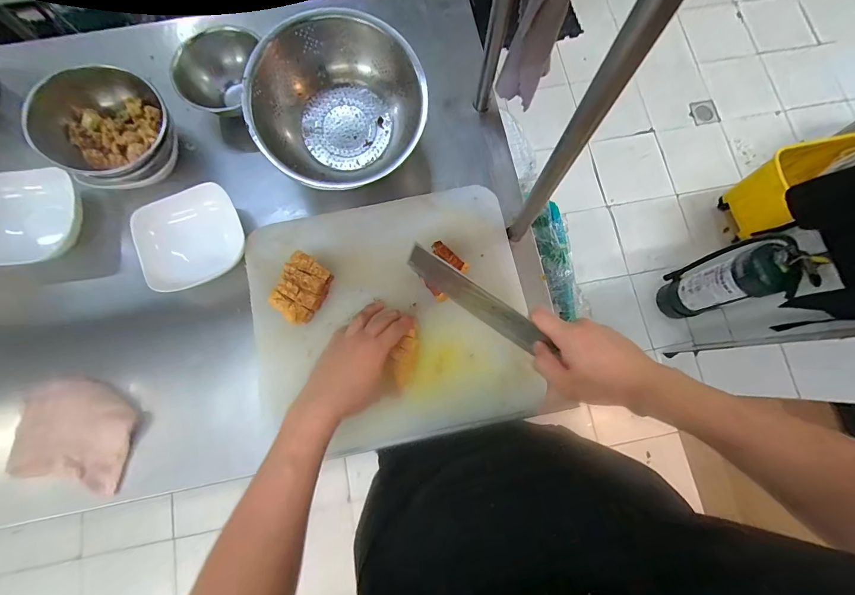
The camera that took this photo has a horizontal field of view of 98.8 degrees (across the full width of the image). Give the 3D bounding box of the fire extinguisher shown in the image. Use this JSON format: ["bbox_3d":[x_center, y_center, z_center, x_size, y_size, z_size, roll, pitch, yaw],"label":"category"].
[{"bbox_3d":[0.901,-0.054,1.124,0.118,0.470,0.156,-27,80,-6],"label":"fire extinguisher"}]

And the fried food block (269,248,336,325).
[{"bbox_3d":[-0.175,-0.010,0.513,0.054,0.047,0.087,23,79,4],"label":"fried food block"}]

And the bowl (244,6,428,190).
[{"bbox_3d":[-0.131,-0.285,0.540,0.237,0.109,0.205,-17,79,-4],"label":"bowl"}]

